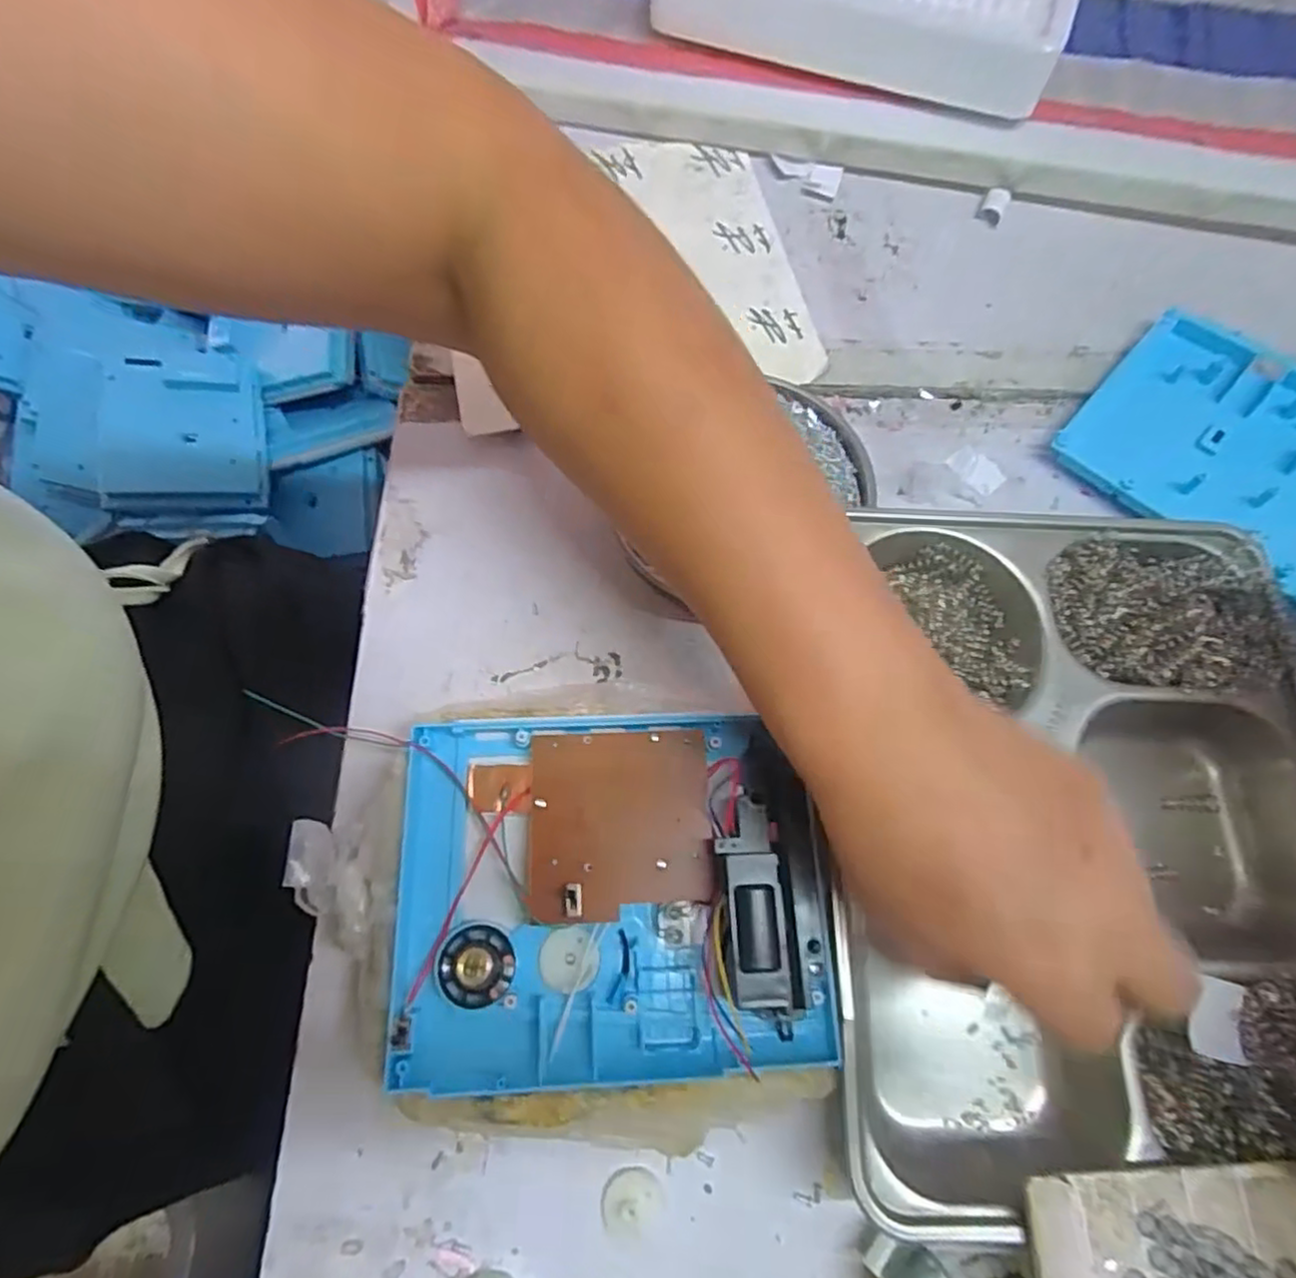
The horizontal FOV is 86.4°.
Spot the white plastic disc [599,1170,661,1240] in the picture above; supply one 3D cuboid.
[{"bbox_3d":[-0.006,0.218,0.265,0.022,0.008,0.022,0,70,0],"label":"white plastic disc"}]

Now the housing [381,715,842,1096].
[{"bbox_3d":[-0.015,0.093,0.260,0.159,0.037,0.130,-2,70,-1],"label":"housing"}]

